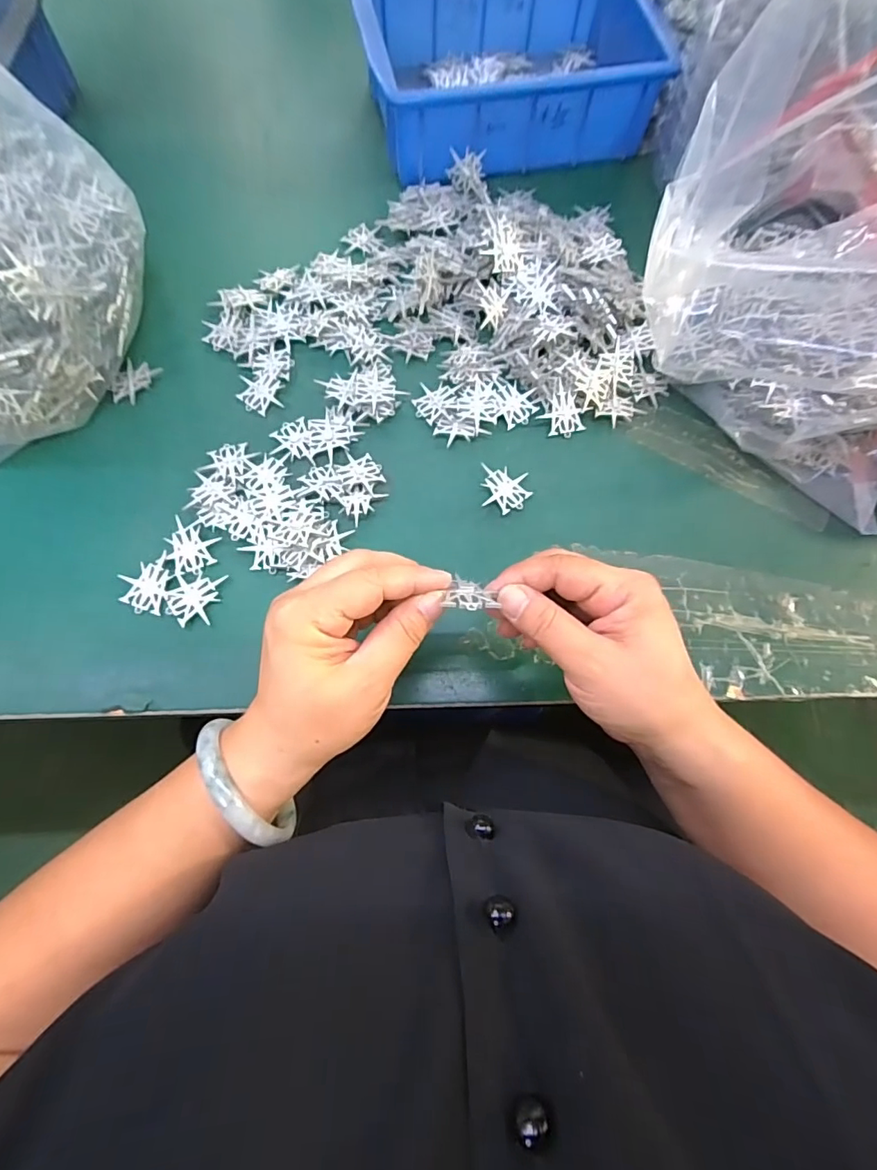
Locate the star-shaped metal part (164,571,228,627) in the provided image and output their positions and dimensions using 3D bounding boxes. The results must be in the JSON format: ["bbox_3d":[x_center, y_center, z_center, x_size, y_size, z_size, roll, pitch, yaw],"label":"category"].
[{"bbox_3d":[-0.155,0.010,0.330,0.030,0.004,0.033,4,74,-1],"label":"star-shaped metal part"}]

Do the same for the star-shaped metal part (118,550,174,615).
[{"bbox_3d":[-0.187,-0.002,0.332,0.028,0.004,0.039,5,74,0],"label":"star-shaped metal part"}]

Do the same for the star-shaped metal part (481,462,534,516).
[{"bbox_3d":[0.047,-0.066,0.361,0.035,0.004,0.034,7,74,0],"label":"star-shaped metal part"}]

